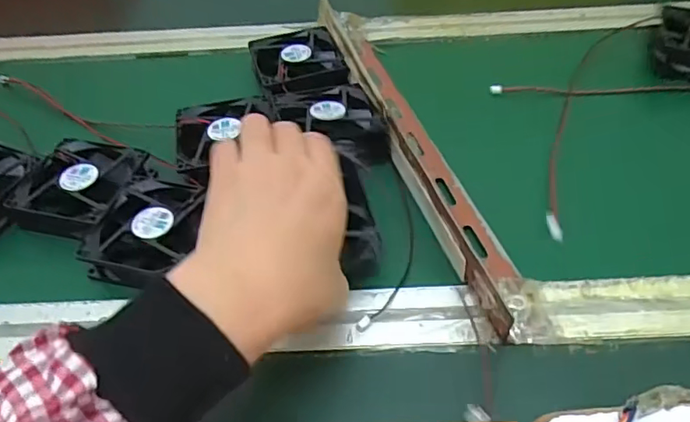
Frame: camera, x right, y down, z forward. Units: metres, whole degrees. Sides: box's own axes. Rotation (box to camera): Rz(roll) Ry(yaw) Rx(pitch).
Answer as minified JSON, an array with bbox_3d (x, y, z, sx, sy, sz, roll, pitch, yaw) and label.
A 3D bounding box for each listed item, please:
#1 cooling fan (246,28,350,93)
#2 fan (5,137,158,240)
[{"bbox_3d":[-0.044,-0.141,0.529,0.081,0.020,0.089,-12,47,-7],"label":"cooling fan"},{"bbox_3d":[-0.199,-0.016,0.431,0.081,0.031,0.087,14,49,17],"label":"fan"}]

